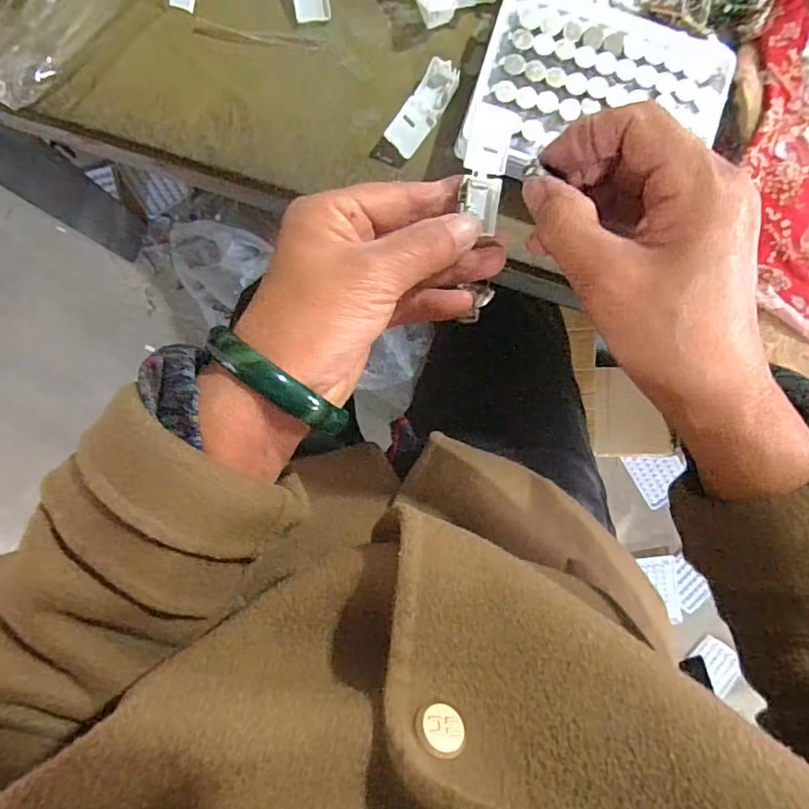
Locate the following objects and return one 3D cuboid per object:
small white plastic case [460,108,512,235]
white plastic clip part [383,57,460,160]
[{"bbox_3d":[0.037,-0.105,0.251,0.020,0.011,0.053,3,106,0],"label":"small white plastic case"},{"bbox_3d":[0.010,-0.165,0.311,0.019,0.010,0.055,33,88,-2],"label":"white plastic clip part"}]

